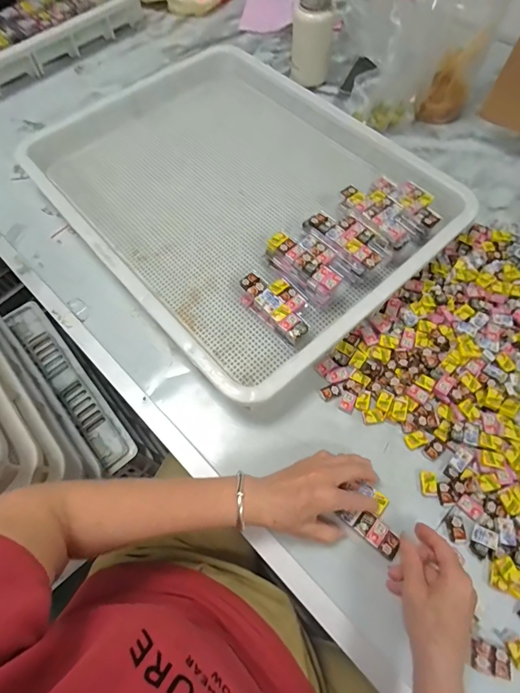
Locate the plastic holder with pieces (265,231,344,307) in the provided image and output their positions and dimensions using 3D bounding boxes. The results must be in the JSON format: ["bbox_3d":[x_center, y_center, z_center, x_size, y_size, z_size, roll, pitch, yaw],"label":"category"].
[{"bbox_3d":[0.067,-0.113,0.535,0.063,0.053,0.119,-37,69,-15],"label":"plastic holder with pieces"}]

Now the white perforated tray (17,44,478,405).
[{"bbox_3d":[-0.044,-0.279,0.627,0.498,0.072,0.647,-38,70,-16],"label":"white perforated tray"}]

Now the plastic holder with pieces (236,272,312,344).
[{"bbox_3d":[0.027,-0.055,0.520,0.058,0.038,0.118,-38,70,-16],"label":"plastic holder with pieces"}]

